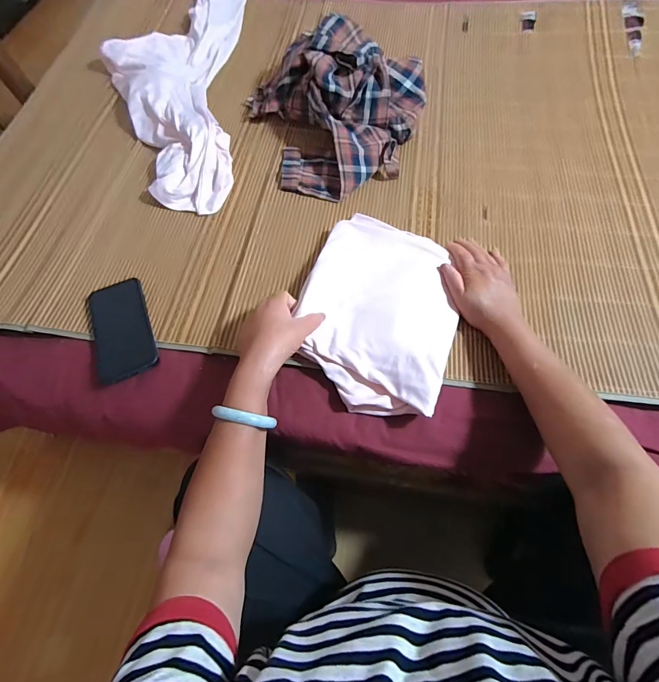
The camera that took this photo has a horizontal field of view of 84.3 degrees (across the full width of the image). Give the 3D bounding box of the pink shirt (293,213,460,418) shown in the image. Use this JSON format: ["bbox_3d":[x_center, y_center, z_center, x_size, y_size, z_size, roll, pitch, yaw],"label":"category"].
[{"bbox_3d":[0.071,-0.052,0.519,0.209,0.029,0.293,15,68,8],"label":"pink shirt"}]

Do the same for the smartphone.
[{"bbox_3d":[-0.306,-0.021,0.535,0.084,0.009,0.158,-21,66,-8],"label":"smartphone"}]

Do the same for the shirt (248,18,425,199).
[{"bbox_3d":[0.024,-0.430,0.666,0.301,0.110,0.315,-19,67,-6],"label":"shirt"}]

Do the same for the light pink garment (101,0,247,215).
[{"bbox_3d":[-0.330,-0.558,0.761,0.278,0.055,0.715,-4,67,1],"label":"light pink garment"}]

